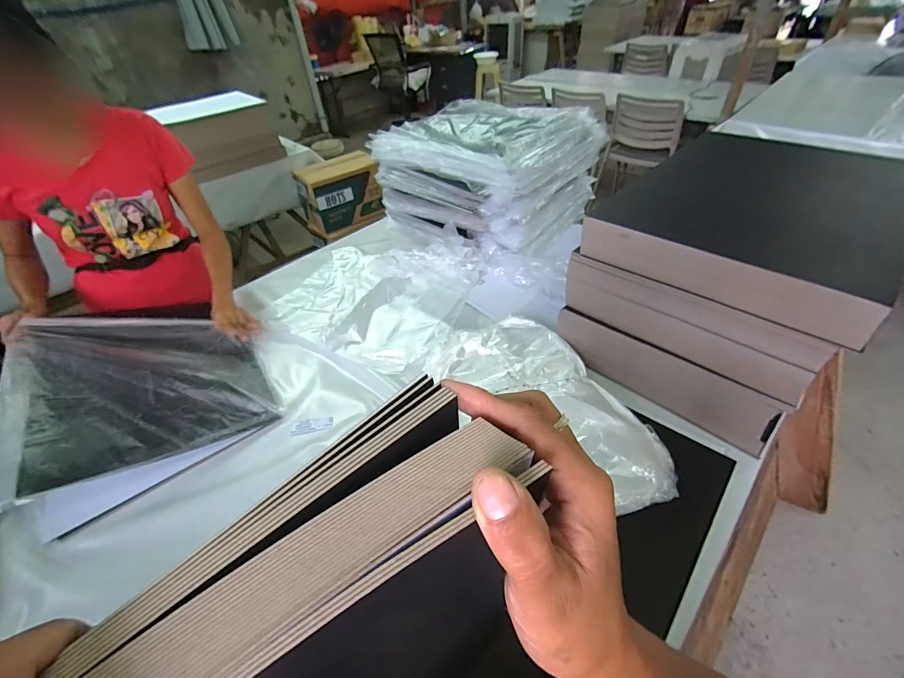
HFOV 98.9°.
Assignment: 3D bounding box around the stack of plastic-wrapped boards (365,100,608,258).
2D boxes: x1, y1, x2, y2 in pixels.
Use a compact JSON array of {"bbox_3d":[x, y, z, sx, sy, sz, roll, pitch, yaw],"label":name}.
[{"bbox_3d":[0.098,-0.513,1.198,0.519,0.269,0.468,28,53,31],"label":"stack of plastic-wrapped boards"}]

